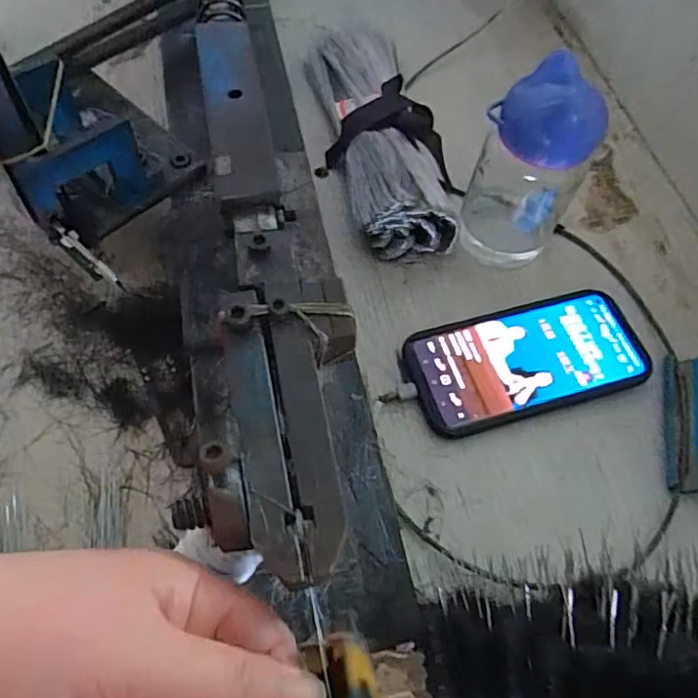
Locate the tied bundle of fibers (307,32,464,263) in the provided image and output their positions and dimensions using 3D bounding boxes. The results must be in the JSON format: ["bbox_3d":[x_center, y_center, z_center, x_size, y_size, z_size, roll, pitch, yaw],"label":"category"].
[{"bbox_3d":[0.022,-0.185,0.465,0.093,0.058,0.247,-13,63,-10],"label":"tied bundle of fibers"}]

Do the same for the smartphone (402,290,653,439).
[{"bbox_3d":[0.127,0.007,0.391,0.166,0.012,0.080,-13,63,-10],"label":"smartphone"}]

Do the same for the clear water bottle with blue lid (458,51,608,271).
[{"bbox_3d":[0.123,-0.122,0.381,0.069,0.146,0.054,25,63,10],"label":"clear water bottle with blue lid"}]

